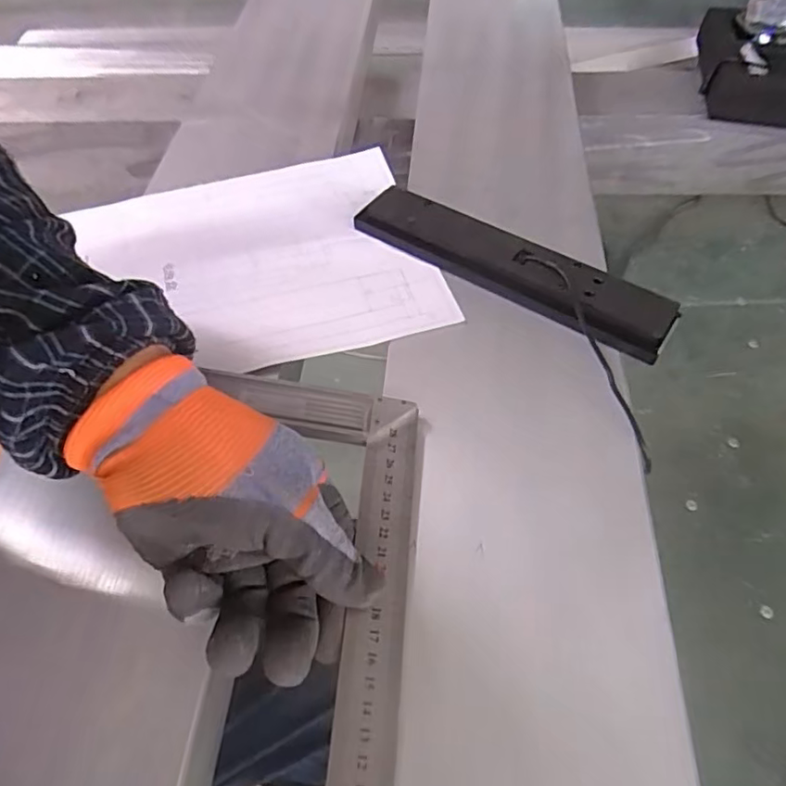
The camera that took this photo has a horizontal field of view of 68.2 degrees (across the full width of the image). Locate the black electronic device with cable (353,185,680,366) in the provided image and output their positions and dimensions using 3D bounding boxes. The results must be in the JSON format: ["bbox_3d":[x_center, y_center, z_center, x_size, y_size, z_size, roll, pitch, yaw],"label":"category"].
[{"bbox_3d":[0.079,-0.089,0.405,0.228,0.024,0.040,28,60,20],"label":"black electronic device with cable"}]

